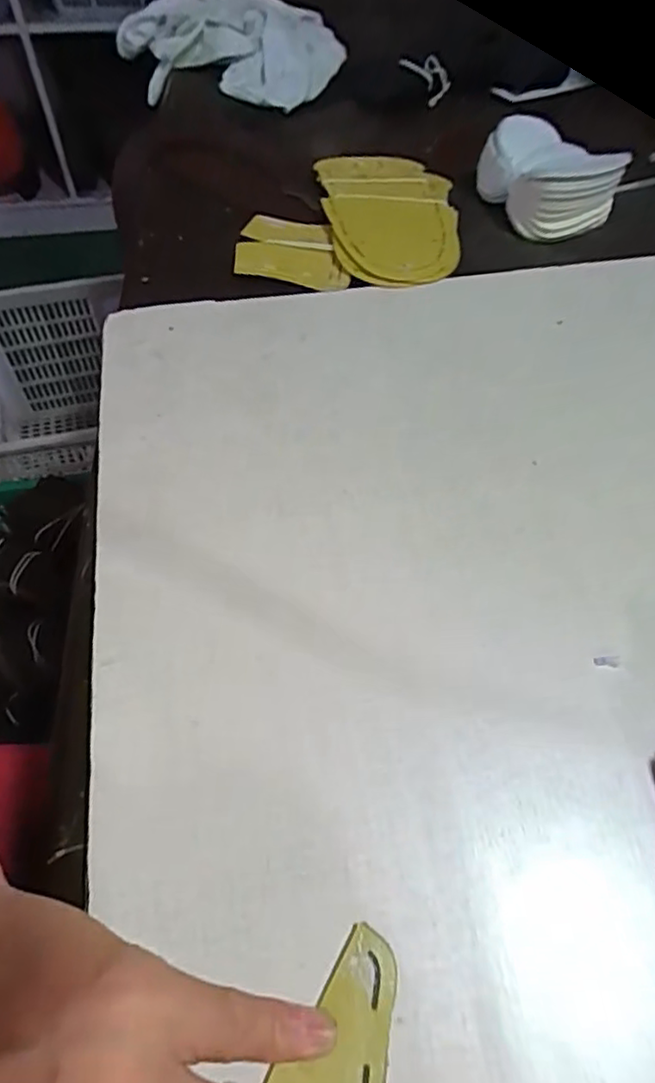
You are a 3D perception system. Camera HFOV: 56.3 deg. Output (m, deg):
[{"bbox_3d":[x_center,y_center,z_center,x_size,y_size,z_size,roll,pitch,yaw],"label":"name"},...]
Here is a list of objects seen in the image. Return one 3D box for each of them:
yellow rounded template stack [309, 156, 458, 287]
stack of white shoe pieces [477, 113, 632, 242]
[{"bbox_3d":[0.047,-0.252,0.475,0.106,0.017,0.171,2,54,0],"label":"yellow rounded template stack"},{"bbox_3d":[0.178,-0.295,0.493,0.090,0.044,0.102,-17,57,-14],"label":"stack of white shoe pieces"}]

